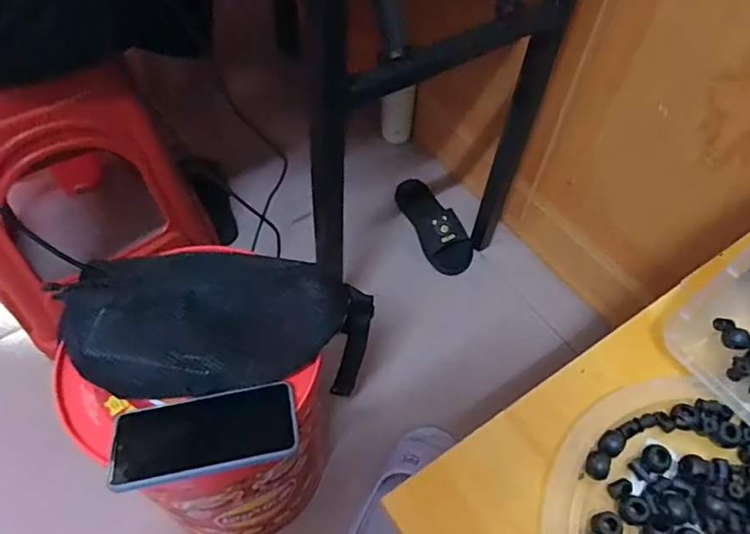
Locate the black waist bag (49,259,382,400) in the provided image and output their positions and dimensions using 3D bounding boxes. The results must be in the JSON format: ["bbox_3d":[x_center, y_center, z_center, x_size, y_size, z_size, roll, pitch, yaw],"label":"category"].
[{"bbox_3d":[-0.162,0.060,0.562,0.290,0.088,0.127,1,54,-20],"label":"black waist bag"}]

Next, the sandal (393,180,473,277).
[{"bbox_3d":[0.119,-0.099,1.134,0.091,0.053,0.241,-17,57,-14],"label":"sandal"}]

